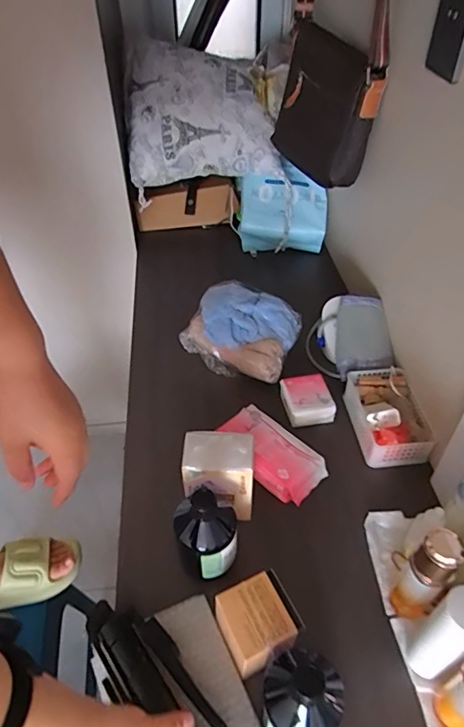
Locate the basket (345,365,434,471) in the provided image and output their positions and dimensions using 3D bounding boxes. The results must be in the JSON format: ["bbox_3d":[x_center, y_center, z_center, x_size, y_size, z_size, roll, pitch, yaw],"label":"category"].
[{"bbox_3d":[0.246,0.079,0.759,0.099,0.056,0.157,-4,44,-4],"label":"basket"}]

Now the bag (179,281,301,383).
[{"bbox_3d":[0.024,-0.059,0.867,0.190,0.095,0.148,24,49,23],"label":"bag"}]

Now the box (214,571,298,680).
[{"bbox_3d":[0.025,0.297,0.545,0.066,0.067,0.081,-19,47,-18],"label":"box"}]

